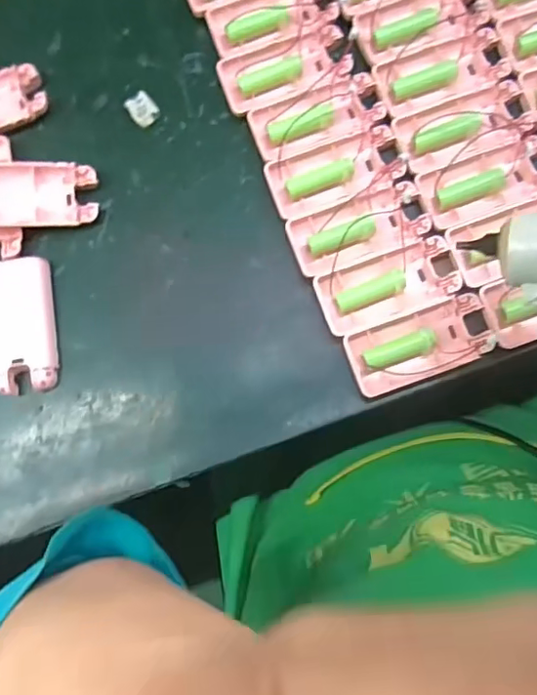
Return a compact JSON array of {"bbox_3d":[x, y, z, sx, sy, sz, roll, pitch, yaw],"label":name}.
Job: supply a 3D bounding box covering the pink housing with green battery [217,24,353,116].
[{"bbox_3d":[0.013,-0.206,0.421,0.094,0.013,0.047,-17,79,0],"label":"pink housing with green battery"}]

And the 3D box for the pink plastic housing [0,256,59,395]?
[{"bbox_3d":[-0.172,-0.016,0.398,0.042,0.015,0.094,-7,81,0],"label":"pink plastic housing"}]

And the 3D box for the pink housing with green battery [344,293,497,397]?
[{"bbox_3d":[0.102,-0.002,0.384,0.096,0.012,0.045,-20,79,-1],"label":"pink housing with green battery"}]

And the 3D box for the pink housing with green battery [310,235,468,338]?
[{"bbox_3d":[0.082,-0.044,0.390,0.095,0.012,0.044,-21,79,-1],"label":"pink housing with green battery"}]

